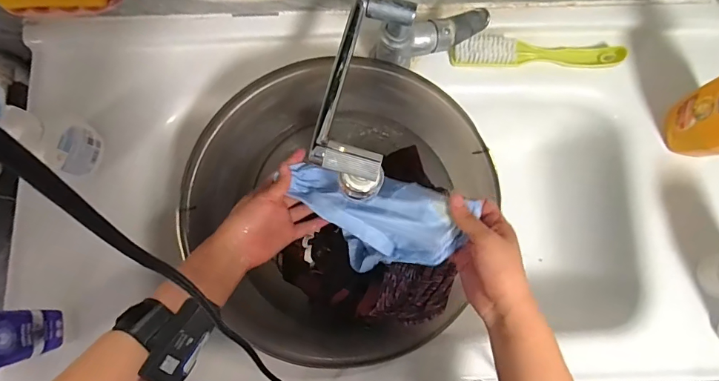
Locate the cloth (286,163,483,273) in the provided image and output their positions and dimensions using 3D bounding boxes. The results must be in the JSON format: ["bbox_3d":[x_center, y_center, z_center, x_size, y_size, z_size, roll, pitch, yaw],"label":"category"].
[{"bbox_3d":[0.011,0.035,0.510,0.197,0.139,0.105,22,80,3],"label":"cloth"}]

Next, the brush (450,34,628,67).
[{"bbox_3d":[0.245,-0.192,0.595,0.237,0.038,0.038,0,81,1],"label":"brush"}]

